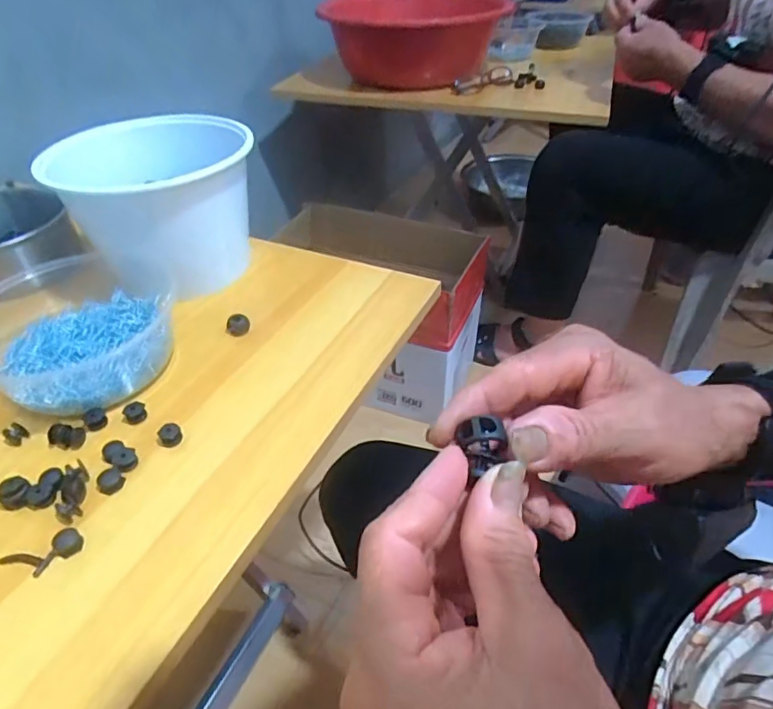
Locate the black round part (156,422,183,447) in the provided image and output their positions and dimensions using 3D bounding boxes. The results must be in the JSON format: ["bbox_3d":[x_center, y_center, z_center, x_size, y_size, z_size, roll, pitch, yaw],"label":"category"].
[{"bbox_3d":[-0.141,0.052,0.339,0.015,0.013,0.011,-21,46,-20],"label":"black round part"}]

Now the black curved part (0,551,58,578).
[{"bbox_3d":[-0.193,0.109,0.281,0.027,0.004,0.013,11,44,13],"label":"black curved part"}]

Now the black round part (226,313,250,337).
[{"bbox_3d":[-0.122,-0.026,0.428,0.018,0.016,0.018,-1,43,1],"label":"black round part"}]

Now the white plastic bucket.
[{"bbox_3d":[-0.197,-0.125,0.473,0.124,0.130,0.157,20,47,21],"label":"white plastic bucket"}]

